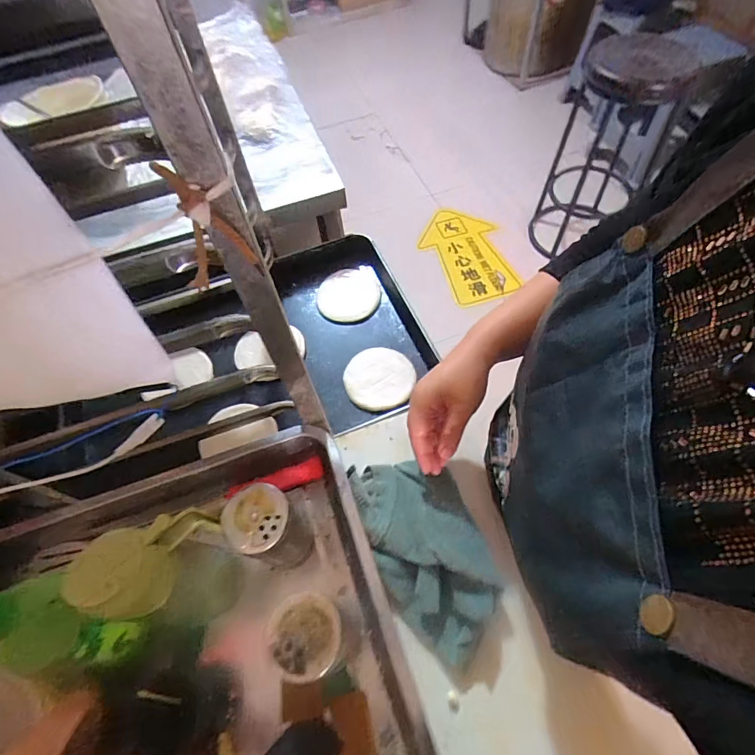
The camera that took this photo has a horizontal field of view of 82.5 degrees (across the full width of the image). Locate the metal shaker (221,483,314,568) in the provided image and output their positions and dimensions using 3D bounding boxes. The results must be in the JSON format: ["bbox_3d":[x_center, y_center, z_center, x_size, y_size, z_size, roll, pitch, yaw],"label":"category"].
[{"bbox_3d":[-0.109,0.152,0.433,0.057,0.105,0.056,-2,59,3],"label":"metal shaker"}]

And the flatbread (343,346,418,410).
[{"bbox_3d":[0.003,-0.003,0.721,0.115,0.020,0.123,-2,59,3],"label":"flatbread"}]

